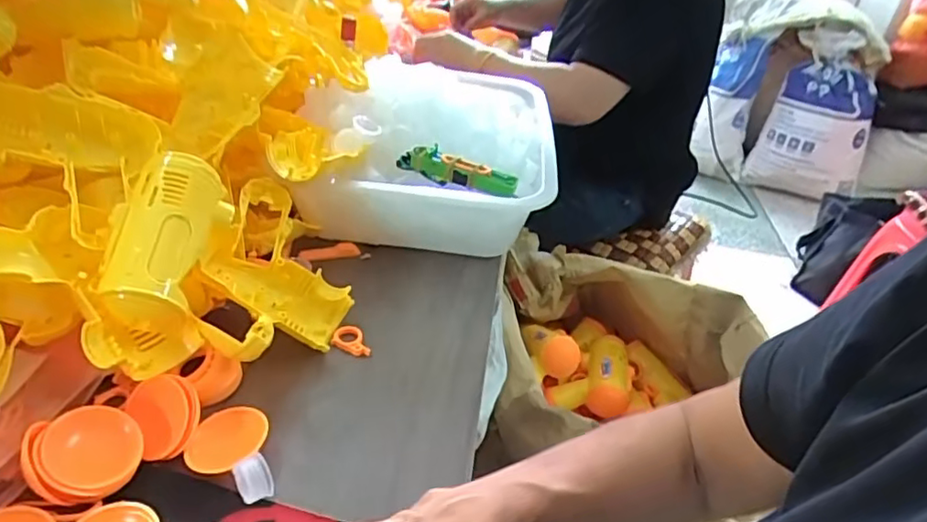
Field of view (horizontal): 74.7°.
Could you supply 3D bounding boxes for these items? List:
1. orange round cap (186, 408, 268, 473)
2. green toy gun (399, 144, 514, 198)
[{"bbox_3d":[-0.163,0.123,0.420,0.045,0.010,0.053,14,35,10],"label":"orange round cap"},{"bbox_3d":[-0.005,-0.096,0.630,0.124,0.026,0.045,20,36,18],"label":"green toy gun"}]

